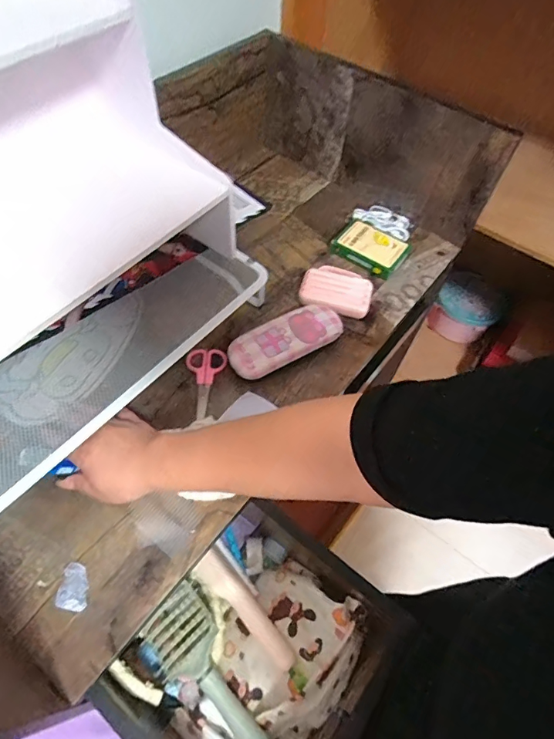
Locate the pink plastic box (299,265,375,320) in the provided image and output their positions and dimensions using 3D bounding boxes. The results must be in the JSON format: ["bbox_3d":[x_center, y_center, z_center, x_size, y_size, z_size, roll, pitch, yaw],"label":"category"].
[{"bbox_3d":[0.087,-0.115,0.631,0.100,0.027,0.087,13,58,5],"label":"pink plastic box"}]

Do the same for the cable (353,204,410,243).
[{"bbox_3d":[0.181,-0.256,0.732,0.104,0.011,0.056,29,61,14],"label":"cable"}]

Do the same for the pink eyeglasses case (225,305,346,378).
[{"bbox_3d":[0.013,-0.035,0.565,0.155,0.043,0.061,-25,63,-18],"label":"pink eyeglasses case"}]

